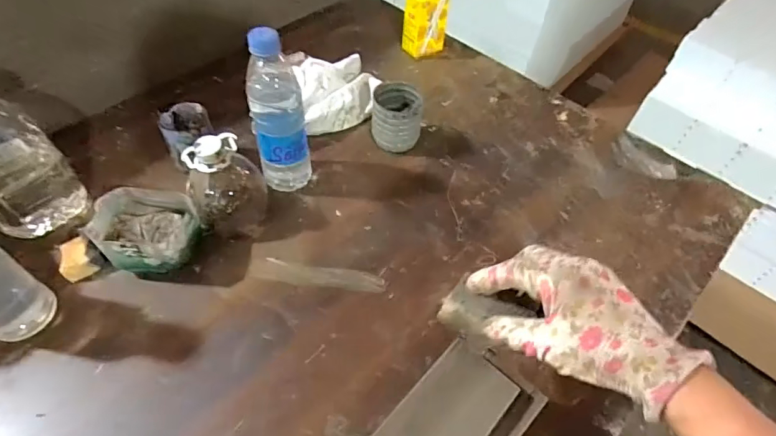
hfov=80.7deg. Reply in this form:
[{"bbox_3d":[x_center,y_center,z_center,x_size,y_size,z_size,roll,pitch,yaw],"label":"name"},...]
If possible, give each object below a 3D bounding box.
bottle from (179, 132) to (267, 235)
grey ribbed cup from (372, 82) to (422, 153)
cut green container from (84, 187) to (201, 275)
[{"bbox_3d":[-0.190,-0.039,0.540,0.086,0.118,0.082,-21,58,-17],"label":"bottle"},{"bbox_3d":[0.012,-0.142,0.656,0.070,0.077,0.066,3,54,-1],"label":"grey ribbed cup"},{"bbox_3d":[-0.275,0.016,0.530,0.105,0.062,0.088,4,54,0],"label":"cut green container"}]

